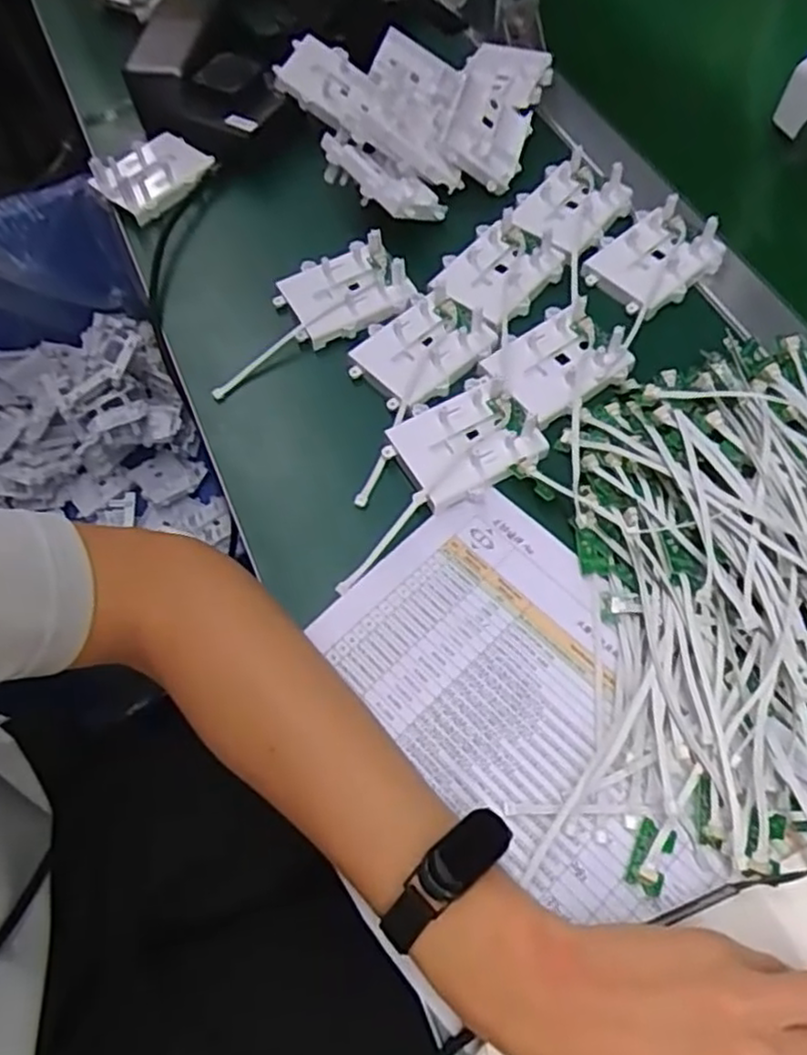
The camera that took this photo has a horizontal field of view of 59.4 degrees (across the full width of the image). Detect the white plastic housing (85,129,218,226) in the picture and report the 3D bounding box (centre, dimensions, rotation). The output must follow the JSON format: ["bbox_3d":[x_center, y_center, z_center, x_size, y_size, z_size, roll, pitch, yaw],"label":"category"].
[{"bbox_3d":[-0.196,-0.279,0.554,0.066,0.022,0.078,36,69,18],"label":"white plastic housing"}]

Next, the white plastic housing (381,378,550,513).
[{"bbox_3d":[0.037,-0.050,0.431,0.084,0.018,0.071,-24,65,-10],"label":"white plastic housing"}]

